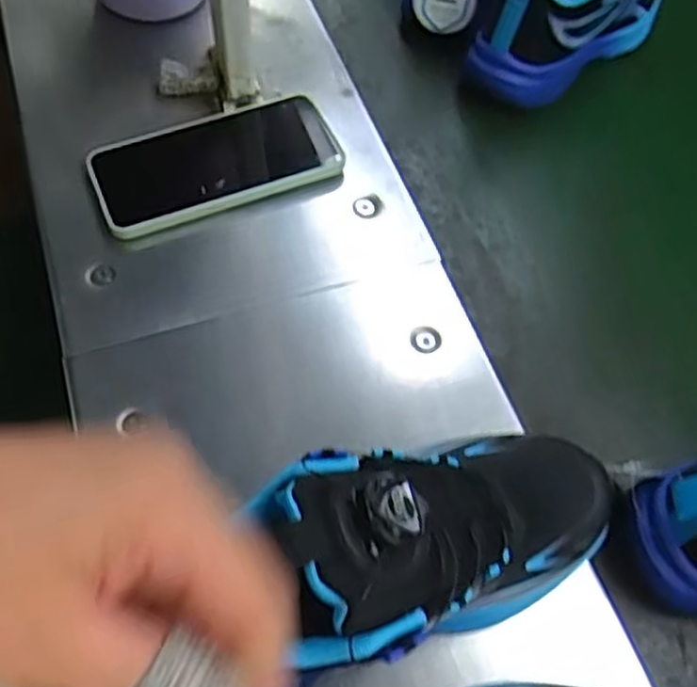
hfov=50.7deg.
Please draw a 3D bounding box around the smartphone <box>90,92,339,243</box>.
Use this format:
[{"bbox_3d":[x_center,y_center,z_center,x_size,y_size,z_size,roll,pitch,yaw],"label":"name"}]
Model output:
[{"bbox_3d":[-0.089,-0.123,0.496,0.159,0.015,0.080,-19,63,-14],"label":"smartphone"}]

